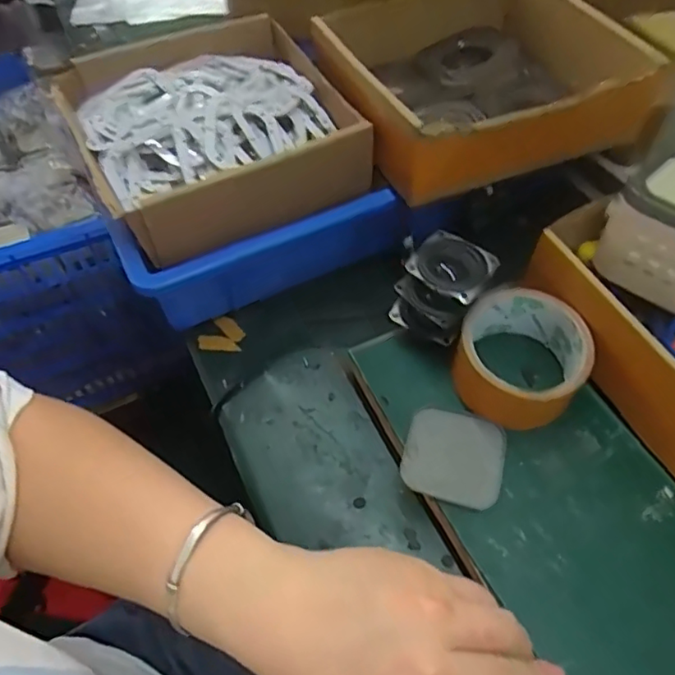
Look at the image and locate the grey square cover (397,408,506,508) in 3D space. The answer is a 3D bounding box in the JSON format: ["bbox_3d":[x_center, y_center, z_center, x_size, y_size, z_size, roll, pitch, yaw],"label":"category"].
[{"bbox_3d":[0.081,0.081,0.400,0.065,0.006,0.065,13,55,10],"label":"grey square cover"}]

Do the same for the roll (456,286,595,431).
[{"bbox_3d":[0.129,0.015,0.412,0.085,0.051,0.092,0,54,1],"label":"roll"}]

